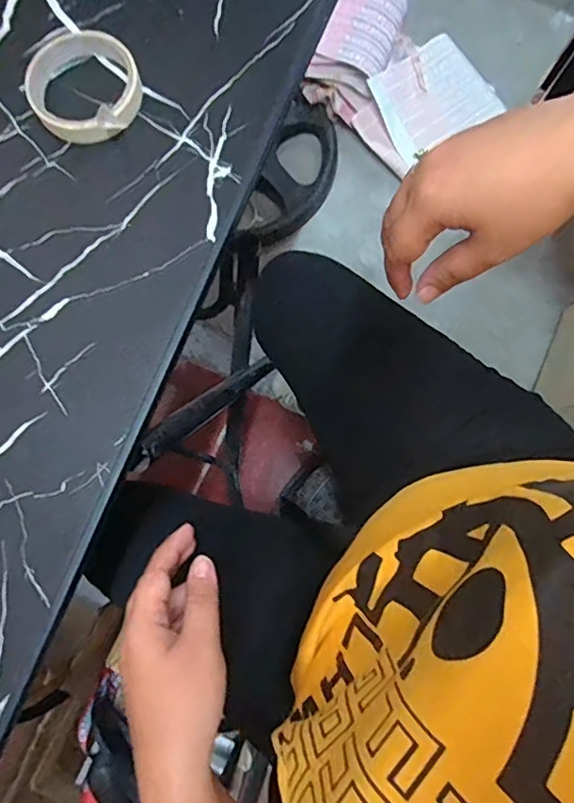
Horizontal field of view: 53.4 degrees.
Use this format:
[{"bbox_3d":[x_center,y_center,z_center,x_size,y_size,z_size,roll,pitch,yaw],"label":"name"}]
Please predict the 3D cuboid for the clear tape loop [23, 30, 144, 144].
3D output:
[{"bbox_3d":[-0.166,-0.258,0.464,0.092,0.025,0.088,0,79,2],"label":"clear tape loop"}]

